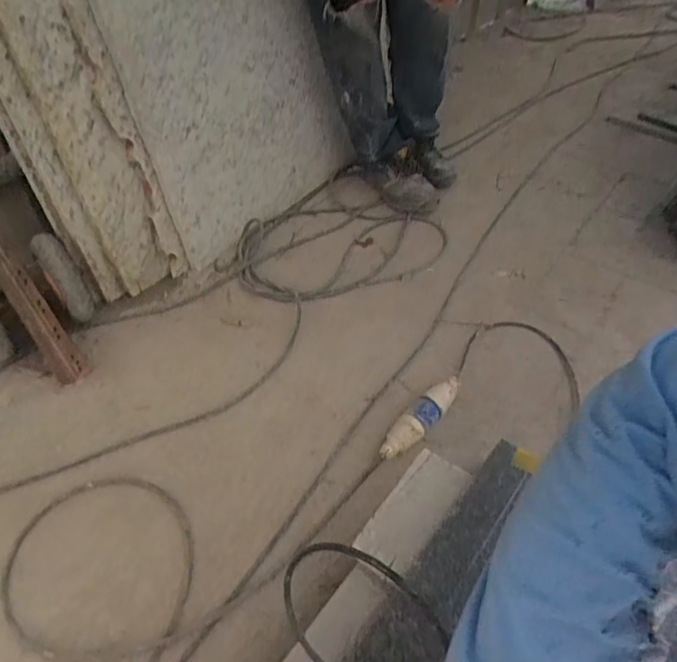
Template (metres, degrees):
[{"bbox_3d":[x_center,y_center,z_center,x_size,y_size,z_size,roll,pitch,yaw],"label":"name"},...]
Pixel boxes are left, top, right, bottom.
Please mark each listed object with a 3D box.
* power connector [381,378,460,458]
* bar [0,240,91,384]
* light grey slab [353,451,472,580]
[{"bbox_3d":[0.141,0.143,0.882,0.045,0.042,0.198,32,54,29],"label":"power connector"},{"bbox_3d":[-0.583,-0.044,1.009,0.059,0.043,0.328,-33,85,-27],"label":"bar"},{"bbox_3d":[0.092,0.213,0.636,0.064,0.012,0.154,30,53,27],"label":"light grey slab"}]

